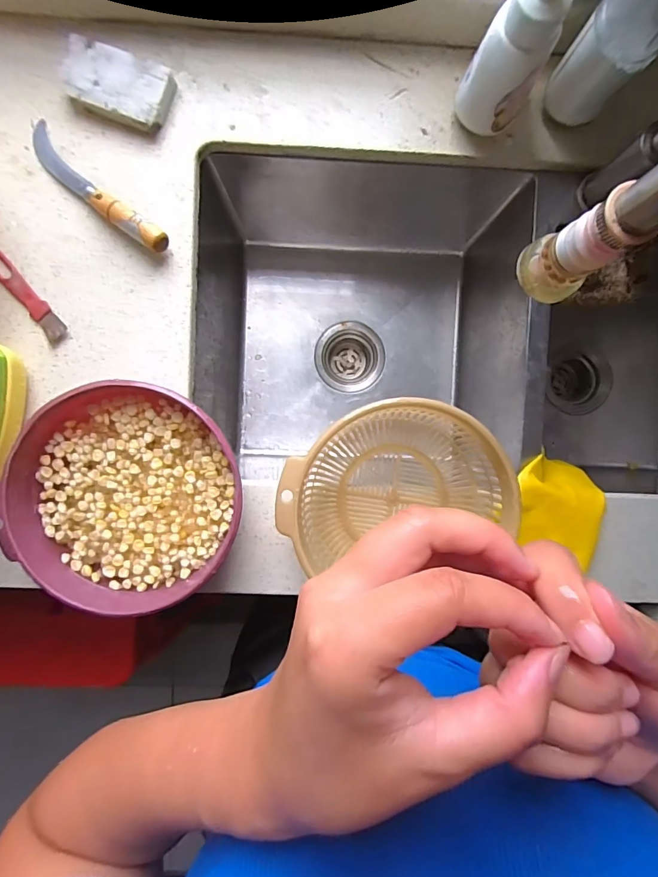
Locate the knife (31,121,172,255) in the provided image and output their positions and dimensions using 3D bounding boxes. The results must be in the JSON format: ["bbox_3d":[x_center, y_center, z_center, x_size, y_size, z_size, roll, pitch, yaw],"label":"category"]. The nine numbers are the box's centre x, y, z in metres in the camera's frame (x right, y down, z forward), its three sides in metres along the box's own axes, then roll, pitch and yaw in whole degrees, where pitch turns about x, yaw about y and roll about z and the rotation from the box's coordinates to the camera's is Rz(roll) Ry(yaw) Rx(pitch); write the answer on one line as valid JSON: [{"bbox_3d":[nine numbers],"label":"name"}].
[{"bbox_3d":[-0.237,-0.251,0.423,0.182,0.025,0.032,43,90,-3],"label":"knife"}]

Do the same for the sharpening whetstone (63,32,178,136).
[{"bbox_3d":[-0.210,-0.350,0.420,0.099,0.021,0.062,17,91,-2],"label":"sharpening whetstone"}]

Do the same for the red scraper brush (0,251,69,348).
[{"bbox_3d":[-0.313,-0.147,0.435,0.024,0.006,0.113,-38,93,0],"label":"red scraper brush"}]

